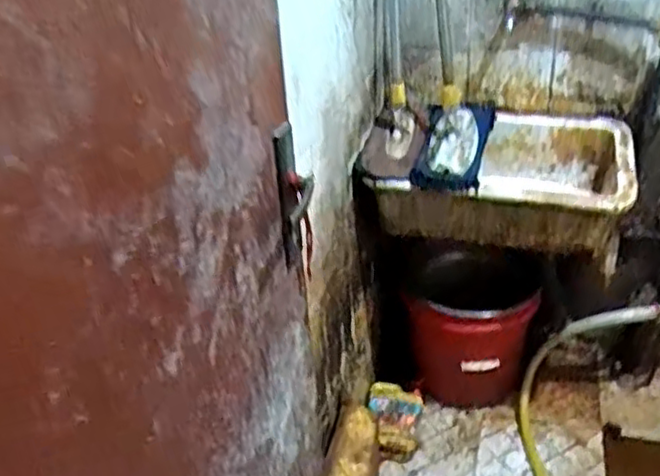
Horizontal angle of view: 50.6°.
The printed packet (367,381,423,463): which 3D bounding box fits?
[{"bbox_3d":[0.177,0.470,1.829,0.145,0.085,0.237,-5,30,0],"label":"printed packet"}]

